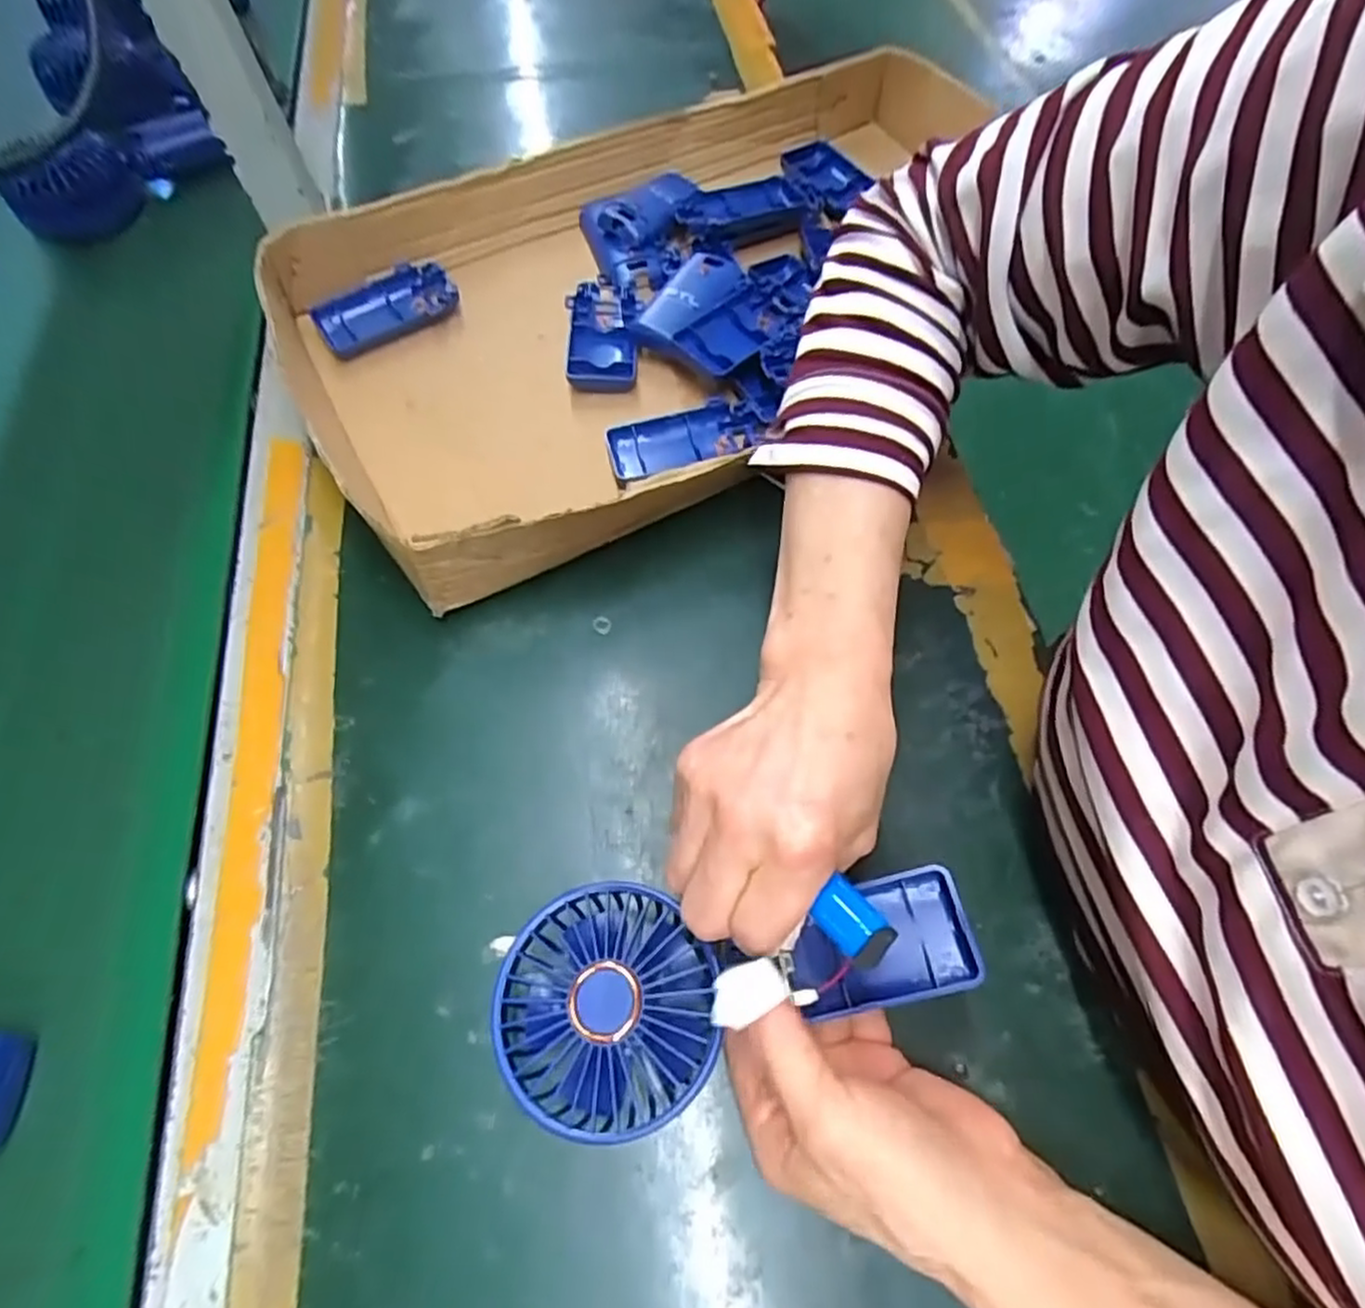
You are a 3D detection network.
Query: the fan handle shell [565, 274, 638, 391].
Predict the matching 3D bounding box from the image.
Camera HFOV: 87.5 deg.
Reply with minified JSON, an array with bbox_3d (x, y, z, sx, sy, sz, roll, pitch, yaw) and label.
[{"bbox_3d":[-0.054,-0.217,0.480,0.044,0.016,0.106,-3,63,-2],"label":"fan handle shell"}]

